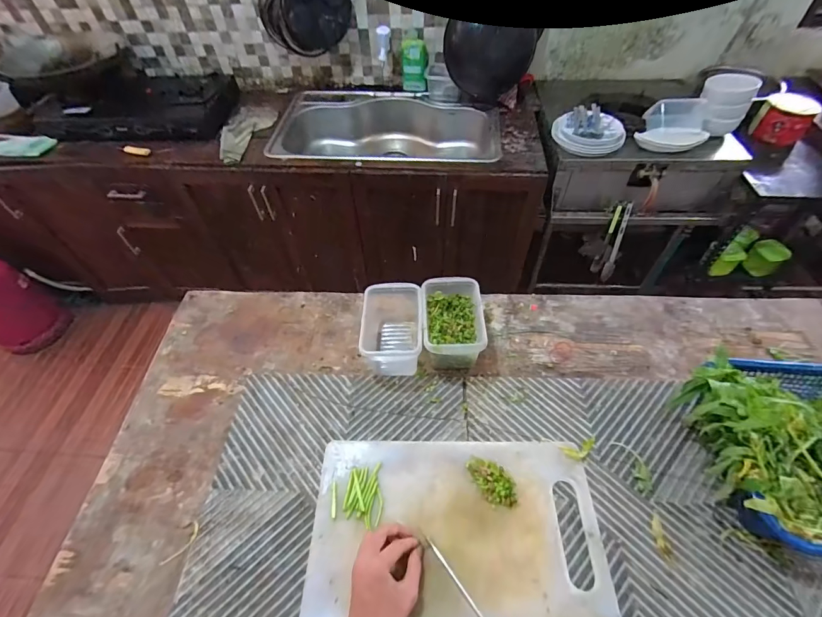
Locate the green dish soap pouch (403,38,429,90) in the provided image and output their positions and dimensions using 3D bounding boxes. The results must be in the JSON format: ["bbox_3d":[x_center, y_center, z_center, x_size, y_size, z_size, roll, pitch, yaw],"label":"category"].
[{"bbox_3d":[0.017,-0.960,1.551,0.103,0.166,0.074,-1,52,2],"label":"green dish soap pouch"}]

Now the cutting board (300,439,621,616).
[{"bbox_3d":[0.062,0.310,0.545,0.394,0.014,0.250,0,52,5],"label":"cutting board"}]

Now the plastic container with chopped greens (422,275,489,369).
[{"bbox_3d":[0.076,0.036,0.716,0.103,0.105,0.161,-2,52,3],"label":"plastic container with chopped greens"}]

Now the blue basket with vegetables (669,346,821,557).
[{"bbox_3d":[0.585,0.186,0.525,0.348,0.150,0.248,1,52,5],"label":"blue basket with vegetables"}]

